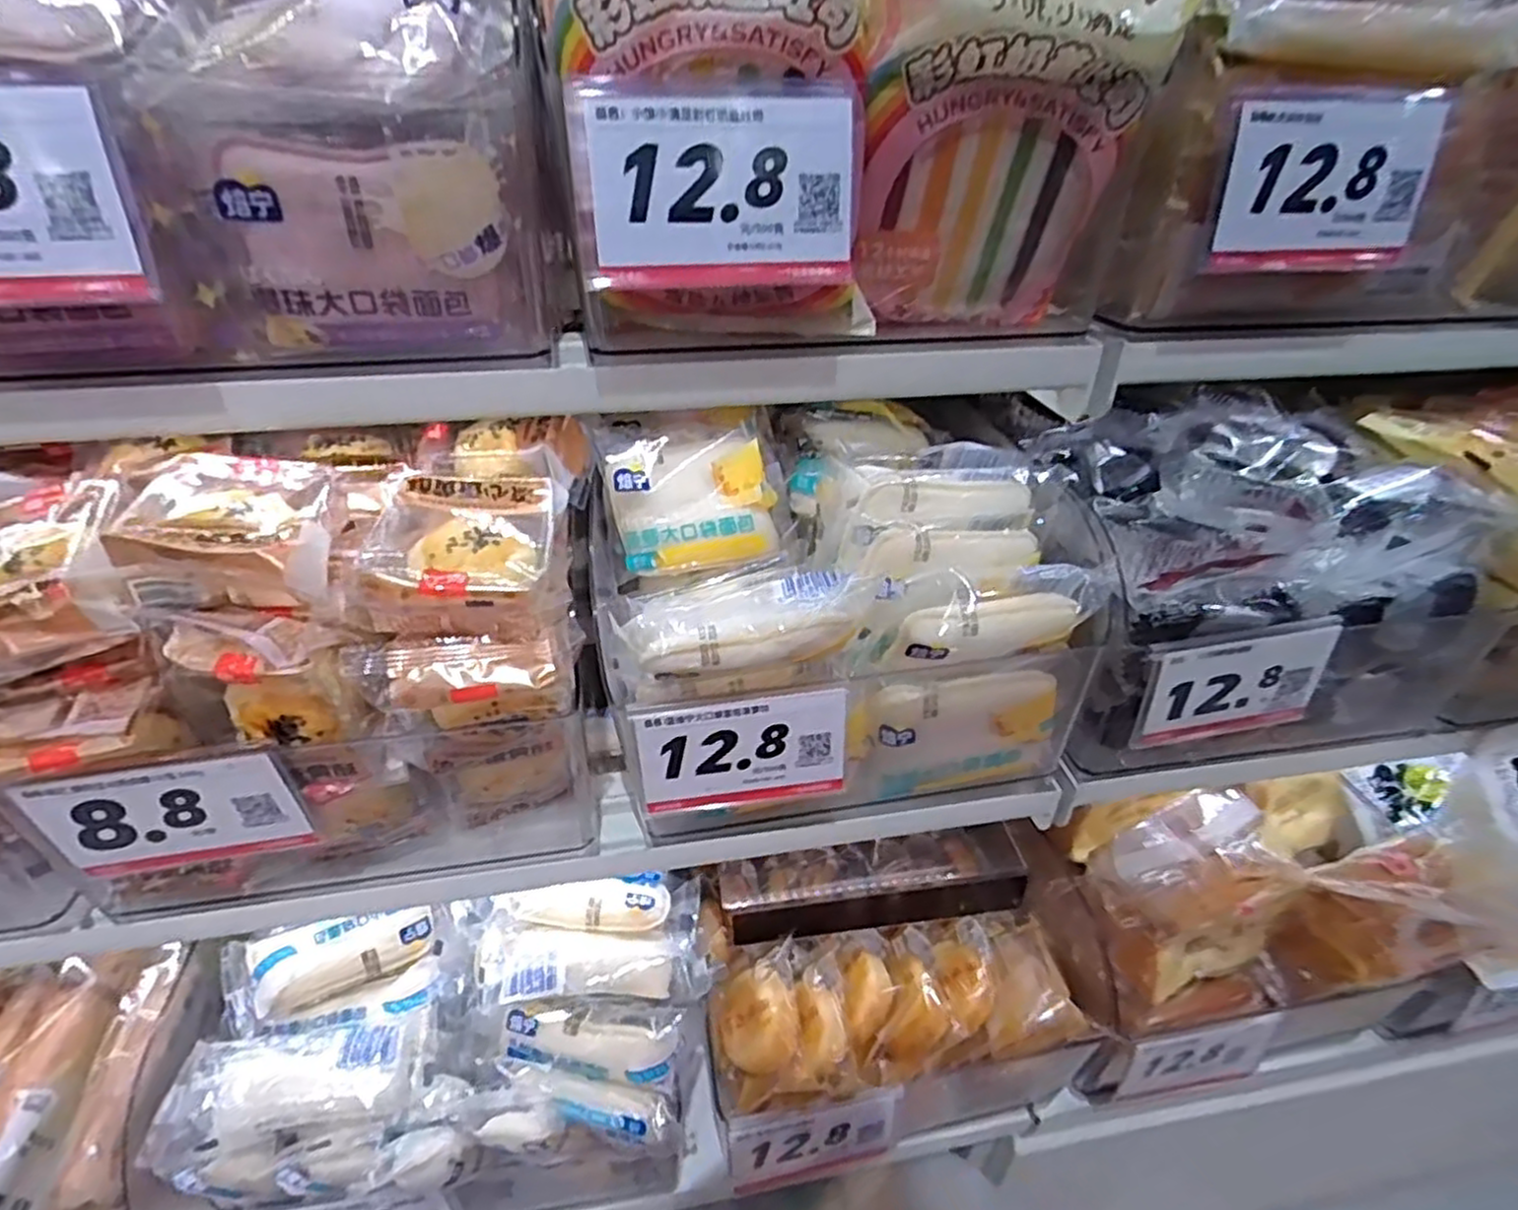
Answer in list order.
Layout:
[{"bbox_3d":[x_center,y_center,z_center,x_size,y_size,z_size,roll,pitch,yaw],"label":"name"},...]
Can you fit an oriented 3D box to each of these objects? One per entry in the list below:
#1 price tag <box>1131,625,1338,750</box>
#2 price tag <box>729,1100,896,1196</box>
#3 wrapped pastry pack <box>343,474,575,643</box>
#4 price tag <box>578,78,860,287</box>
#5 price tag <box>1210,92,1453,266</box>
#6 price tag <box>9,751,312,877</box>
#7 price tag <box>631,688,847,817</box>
[{"bbox_3d":[0.247,0.044,0.388,0.098,0.063,0.005,-10,33,-4],"label":"price tag"},{"bbox_3d":[0.032,0.310,0.429,0.094,0.051,0.010,-8,16,-10],"label":"price tag"},{"bbox_3d":[-0.119,-0.022,0.311,0.073,0.035,0.084,-5,37,-9],"label":"wrapped pastry pack"},{"bbox_3d":[-0.011,-0.153,0.275,0.099,0.066,0.011,-7,24,-8],"label":"price tag"},{"bbox_3d":[0.233,-0.174,0.310,0.088,0.062,0.012,-4,33,-3],"label":"price tag"},{"bbox_3d":[-0.246,0.090,0.316,0.095,0.060,0.005,-5,37,-9],"label":"price tag"},{"bbox_3d":[-0.007,0.068,0.347,0.096,0.059,0.010,-4,37,-8],"label":"price tag"}]

